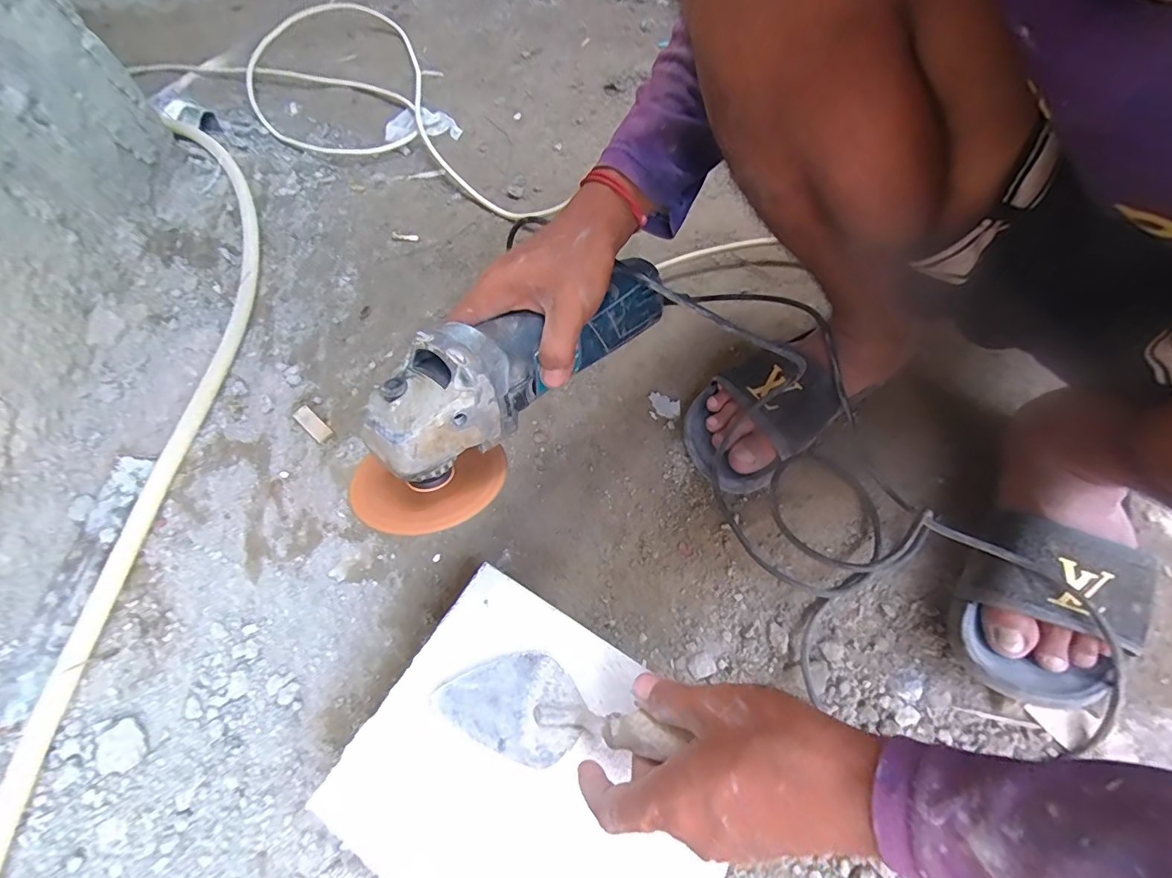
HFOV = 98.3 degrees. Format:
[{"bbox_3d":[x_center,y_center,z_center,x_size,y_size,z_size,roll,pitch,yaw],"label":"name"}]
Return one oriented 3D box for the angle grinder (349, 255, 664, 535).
[{"bbox_3d":[-0.045,-0.049,0.340,0.085,0.077,0.264,38,66,23],"label":"angle grinder"}]

